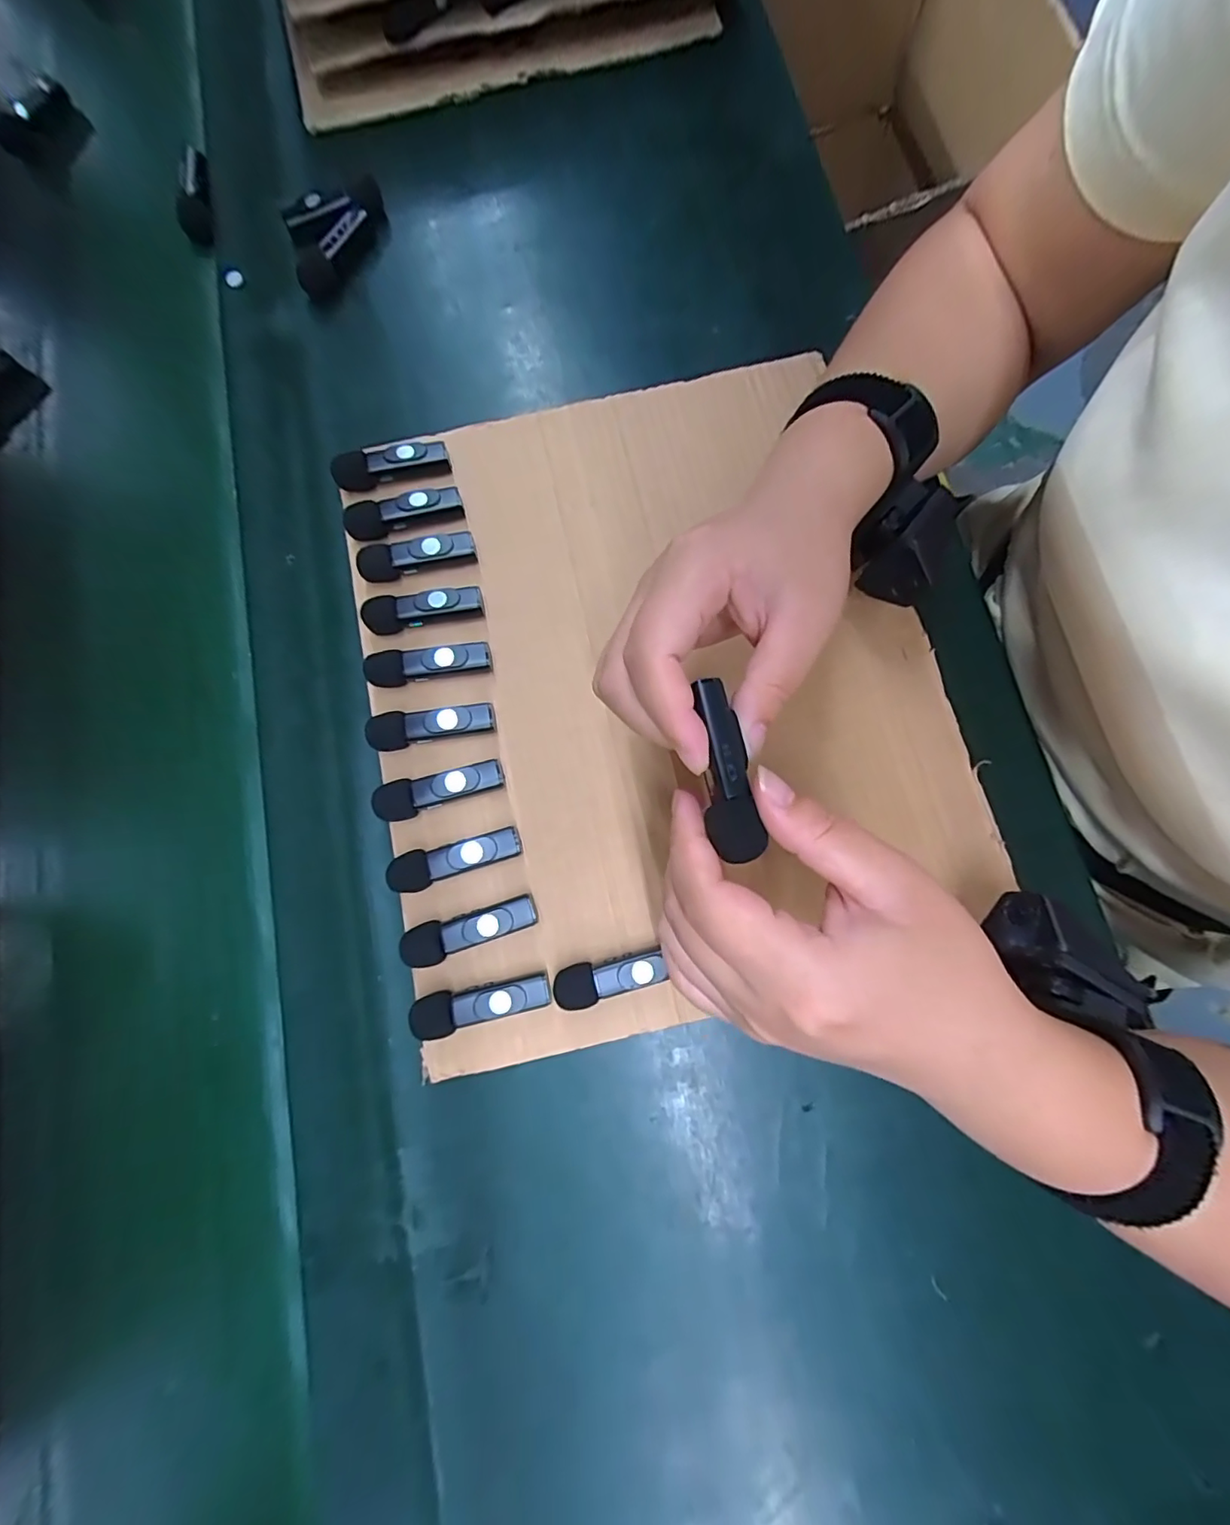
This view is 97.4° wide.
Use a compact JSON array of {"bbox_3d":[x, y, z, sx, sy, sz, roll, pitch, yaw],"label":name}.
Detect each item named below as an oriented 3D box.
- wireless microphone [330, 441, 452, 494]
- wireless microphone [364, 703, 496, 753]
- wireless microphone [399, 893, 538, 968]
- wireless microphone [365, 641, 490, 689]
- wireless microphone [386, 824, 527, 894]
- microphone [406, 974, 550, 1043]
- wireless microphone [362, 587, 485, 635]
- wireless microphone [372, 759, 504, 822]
[{"bbox_3d":[-0.127,-0.168,0.307,0.063,0.018,0.015,-12,79,-2],"label":"wireless microphone"},{"bbox_3d":[-0.095,-0.019,0.281,0.063,0.017,0.018,-10,79,-1],"label":"wireless microphone"},{"bbox_3d":[-0.070,0.081,0.263,0.064,0.017,0.019,-18,79,-3],"label":"wireless microphone"},{"bbox_3d":[-0.099,-0.051,0.288,0.063,0.015,0.018,-7,79,-1],"label":"wireless microphone"},{"bbox_3d":[-0.078,0.048,0.268,0.064,0.018,0.019,-14,79,-2],"label":"wireless microphone"},{"bbox_3d":[-0.062,0.115,0.256,0.063,0.017,0.018,-10,79,-1],"label":"microphone"},{"bbox_3d":[-0.103,-0.083,0.294,0.062,0.017,0.018,-13,79,-2],"label":"wireless microphone"},{"bbox_3d":[-0.089,0.013,0.275,0.063,0.017,0.018,-17,79,-2],"label":"wireless microphone"}]

